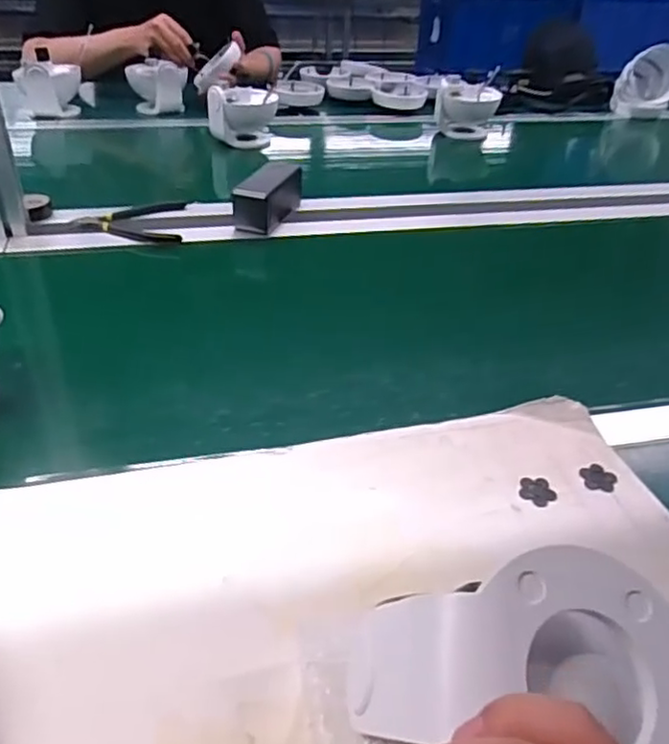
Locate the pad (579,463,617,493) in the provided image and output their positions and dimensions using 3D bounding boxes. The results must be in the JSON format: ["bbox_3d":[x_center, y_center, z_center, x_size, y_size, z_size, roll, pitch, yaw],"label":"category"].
[{"bbox_3d":[0.199,0.079,0.485,0.026,0.004,0.028,23,39,24],"label":"pad"}]

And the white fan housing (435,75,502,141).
[{"bbox_3d":[0.255,-0.512,1.257,0.121,0.099,0.076,8,36,4],"label":"white fan housing"}]

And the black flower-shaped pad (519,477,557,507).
[{"bbox_3d":[0.150,0.088,0.473,0.026,0.004,0.027,7,35,3],"label":"black flower-shaped pad"}]

